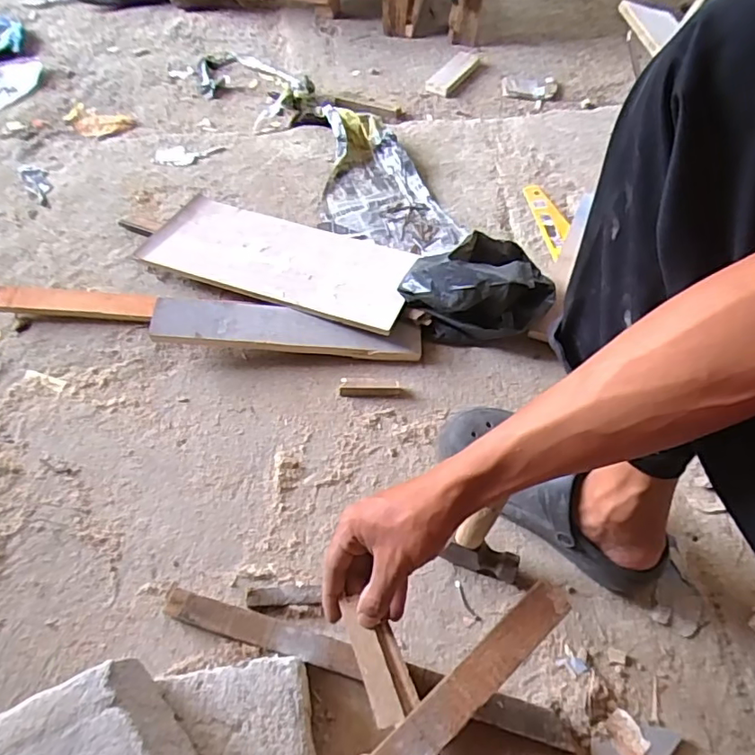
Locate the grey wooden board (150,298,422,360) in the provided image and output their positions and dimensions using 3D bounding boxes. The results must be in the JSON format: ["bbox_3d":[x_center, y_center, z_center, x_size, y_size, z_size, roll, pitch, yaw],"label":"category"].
[{"bbox_3d":[-0.120,-0.067,0.741,0.354,0.020,0.065,4,75,-4],"label":"grey wooden board"}]

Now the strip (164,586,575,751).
[{"bbox_3d":[-0.016,0.291,0.556,0.423,0.026,0.030,14,60,8],"label":"strip"}]

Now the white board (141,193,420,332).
[{"bbox_3d":[-0.146,-0.183,0.816,0.398,0.013,0.182,17,50,10],"label":"white board"}]

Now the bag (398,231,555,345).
[{"bbox_3d":[0.138,-0.120,0.739,0.197,0.132,0.112,-5,59,-3],"label":"bag"}]

